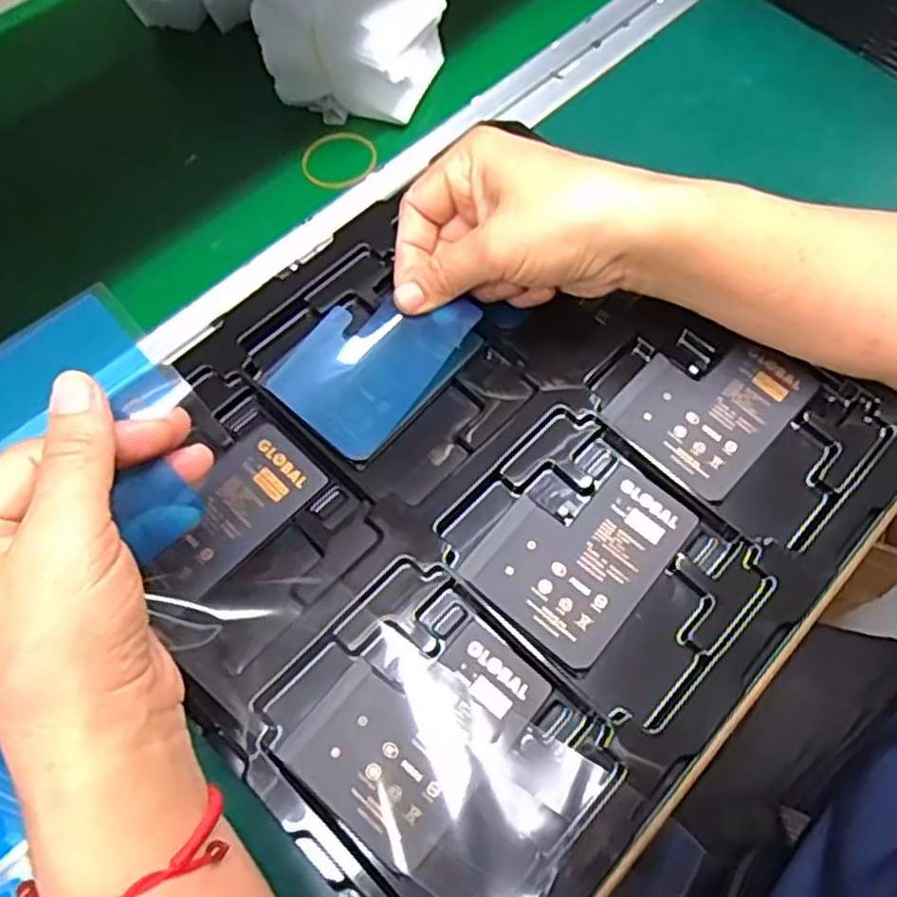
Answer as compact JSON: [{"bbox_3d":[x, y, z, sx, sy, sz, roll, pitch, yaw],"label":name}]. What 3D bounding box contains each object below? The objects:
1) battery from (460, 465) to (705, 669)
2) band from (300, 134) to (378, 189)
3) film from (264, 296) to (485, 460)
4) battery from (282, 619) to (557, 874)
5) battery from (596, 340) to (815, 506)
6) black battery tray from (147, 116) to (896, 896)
[{"bbox_3d":[0.058,0.042,0.324,0.066,0.004,0.087,37,69,14],"label":"battery"},{"bbox_3d":[-0.067,-0.179,0.465,0.047,0.005,0.043,2,67,-6],"label":"band"},{"bbox_3d":[-0.036,-0.045,0.349,0.063,0.025,0.086,39,69,14],"label":"film"},{"bbox_3d":[-0.011,0.105,0.293,0.065,0.005,0.087,38,69,14],"label":"battery"},{"bbox_3d":[0.124,-0.024,0.354,0.067,0.007,0.087,42,70,15],"label":"battery"},{"bbox_3d":[0.010,0.009,0.337,0.277,0.016,0.296,42,70,15],"label":"black battery tray"}]

